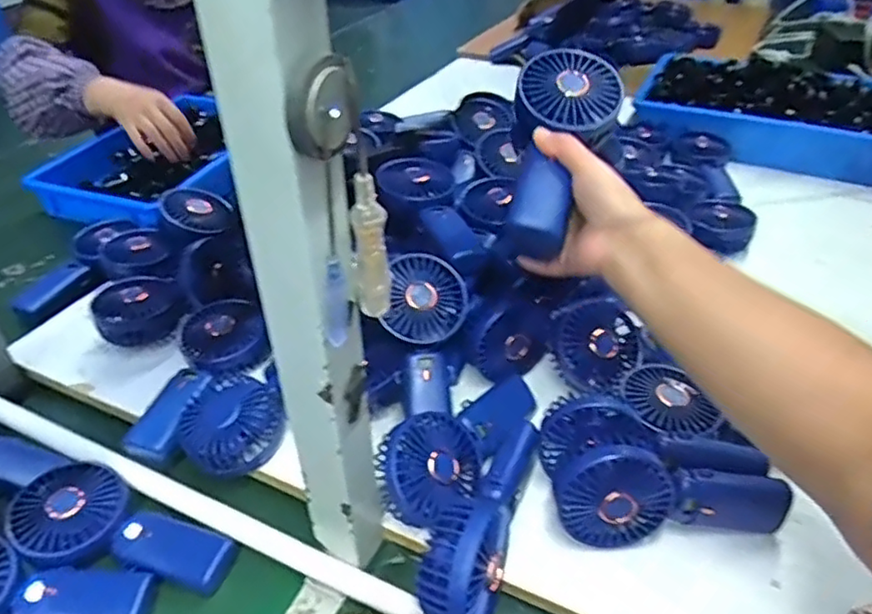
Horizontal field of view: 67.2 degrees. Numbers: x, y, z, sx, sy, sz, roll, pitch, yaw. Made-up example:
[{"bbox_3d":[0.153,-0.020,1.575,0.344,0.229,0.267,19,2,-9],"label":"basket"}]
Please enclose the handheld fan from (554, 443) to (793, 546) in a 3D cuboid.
[{"bbox_3d":[0.182,0.146,0.508,0.175,0.078,0.035,6,37,-9],"label":"handheld fan"}]

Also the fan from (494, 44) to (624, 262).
[{"bbox_3d":[0.096,-0.129,0.538,0.082,0.053,0.183,12,72,17],"label":"fan"}]

